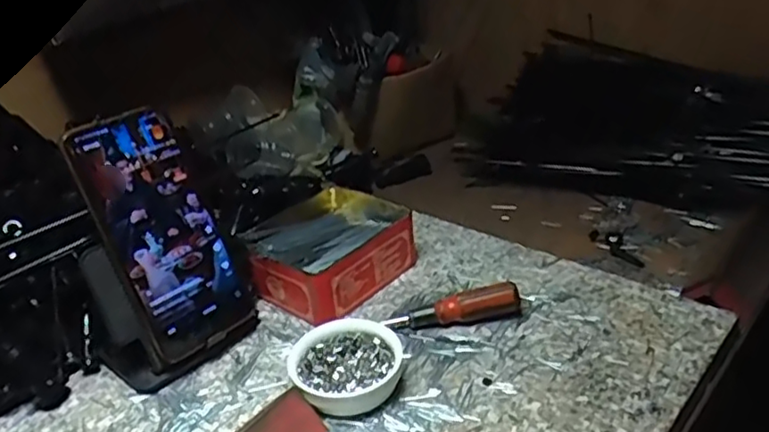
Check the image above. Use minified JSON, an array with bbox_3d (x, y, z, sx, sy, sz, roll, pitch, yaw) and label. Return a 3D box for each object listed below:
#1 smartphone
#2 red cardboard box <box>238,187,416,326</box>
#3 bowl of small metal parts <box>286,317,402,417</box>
[{"bbox_3d":[-0.150,0.009,0.457,0.088,0.166,0.009,-33,14,-38],"label":"smartphone"},{"bbox_3d":[-0.048,0.026,0.556,0.116,0.046,0.131,16,35,34],"label":"red cardboard box"},{"bbox_3d":[-0.025,0.099,0.427,0.070,0.029,0.064,-4,28,2],"label":"bowl of small metal parts"}]

